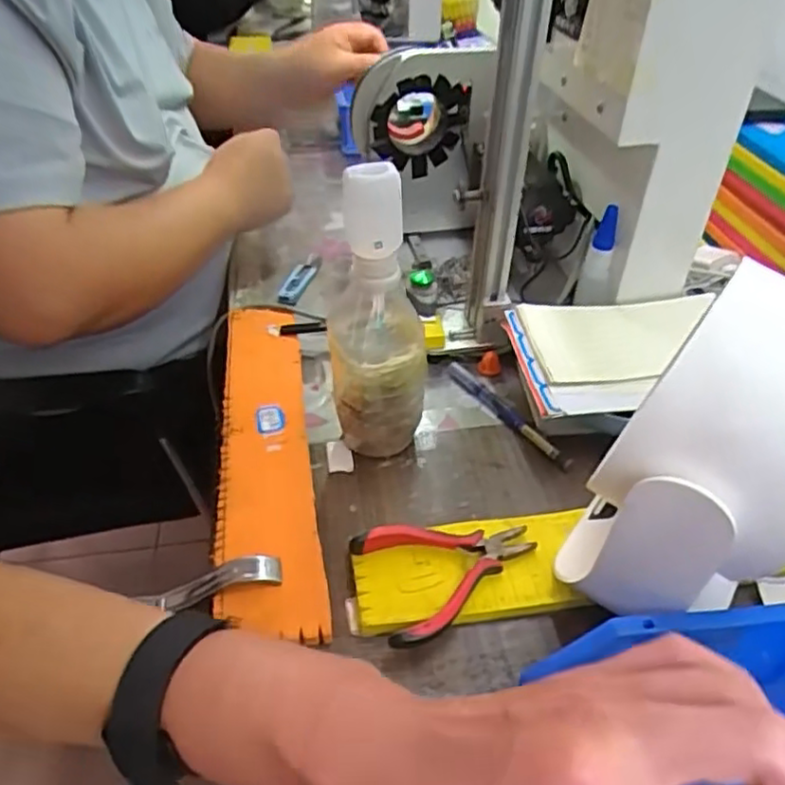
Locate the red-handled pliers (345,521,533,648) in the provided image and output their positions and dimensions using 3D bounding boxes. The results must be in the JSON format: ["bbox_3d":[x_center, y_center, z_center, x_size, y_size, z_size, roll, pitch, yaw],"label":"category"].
[{"bbox_3d":[0.039,0.110,0.420,0.110,0.014,0.076,-12,43,-15],"label":"red-handled pliers"}]

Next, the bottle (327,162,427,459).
[{"bbox_3d":[-0.009,-0.051,0.471,0.061,0.220,0.071,-10,43,-13],"label":"bottle"}]

